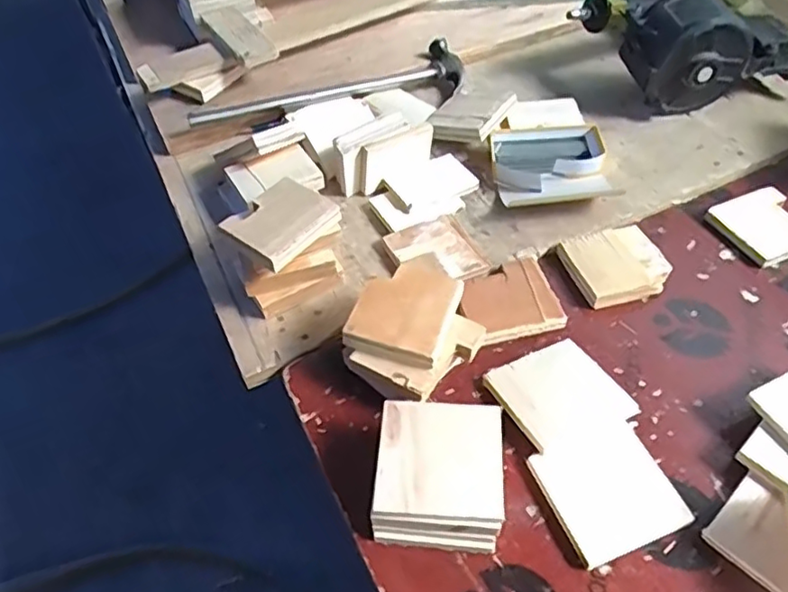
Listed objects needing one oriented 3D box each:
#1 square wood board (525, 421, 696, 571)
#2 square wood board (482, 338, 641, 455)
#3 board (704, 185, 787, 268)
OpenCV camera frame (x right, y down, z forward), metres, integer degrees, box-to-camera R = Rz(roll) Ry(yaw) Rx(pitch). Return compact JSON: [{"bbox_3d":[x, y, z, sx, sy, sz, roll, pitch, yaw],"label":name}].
[{"bbox_3d":[0.170,0.153,0.497,0.096,0.008,0.091,-20,52,-11],"label":"square wood board"},{"bbox_3d":[0.142,0.083,0.541,0.101,0.016,0.088,-23,52,-14],"label":"square wood board"},{"bbox_3d":[0.399,-0.074,0.675,0.088,0.016,0.091,-21,52,-12],"label":"board"}]

